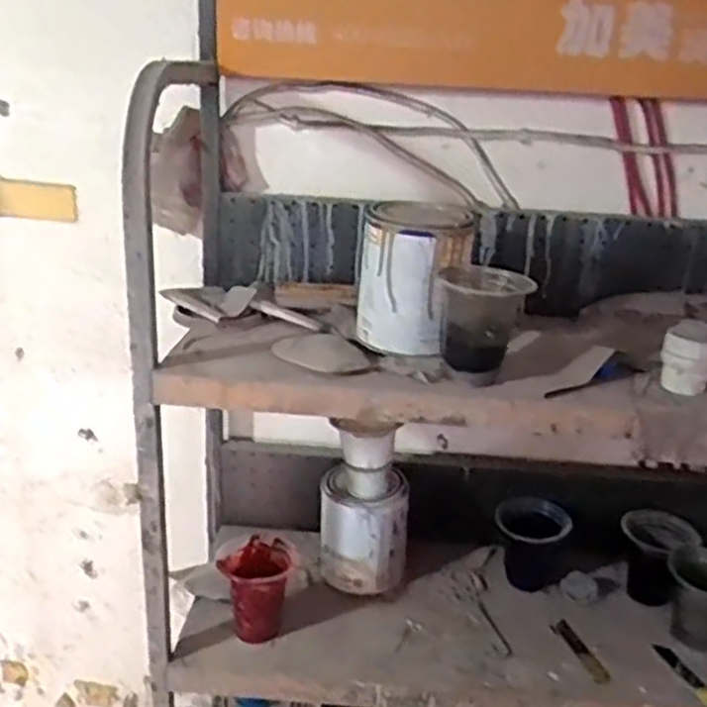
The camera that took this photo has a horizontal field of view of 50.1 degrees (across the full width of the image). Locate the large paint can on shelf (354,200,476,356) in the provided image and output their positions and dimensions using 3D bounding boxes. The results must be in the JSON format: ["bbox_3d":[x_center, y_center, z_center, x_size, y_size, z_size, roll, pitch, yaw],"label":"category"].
[{"bbox_3d":[0.058,-0.070,0.740,0.107,0.135,0.109,1,19,1],"label":"large paint can on shelf"}]

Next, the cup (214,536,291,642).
[{"bbox_3d":[-0.108,0.269,0.862,0.077,0.085,0.078,0,19,0],"label":"cup"}]

